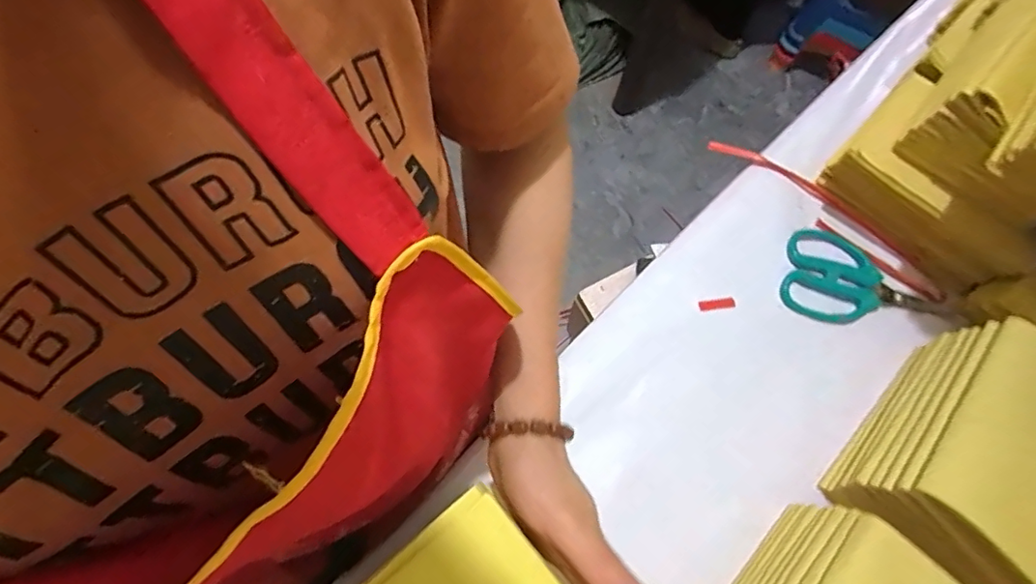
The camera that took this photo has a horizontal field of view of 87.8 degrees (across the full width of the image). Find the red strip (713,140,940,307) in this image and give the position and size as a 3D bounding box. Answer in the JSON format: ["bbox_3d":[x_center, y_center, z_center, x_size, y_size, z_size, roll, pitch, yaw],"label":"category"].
[{"bbox_3d":[0.288,-0.076,0.504,0.242,0.021,0.039,42,73,12],"label":"red strip"}]

